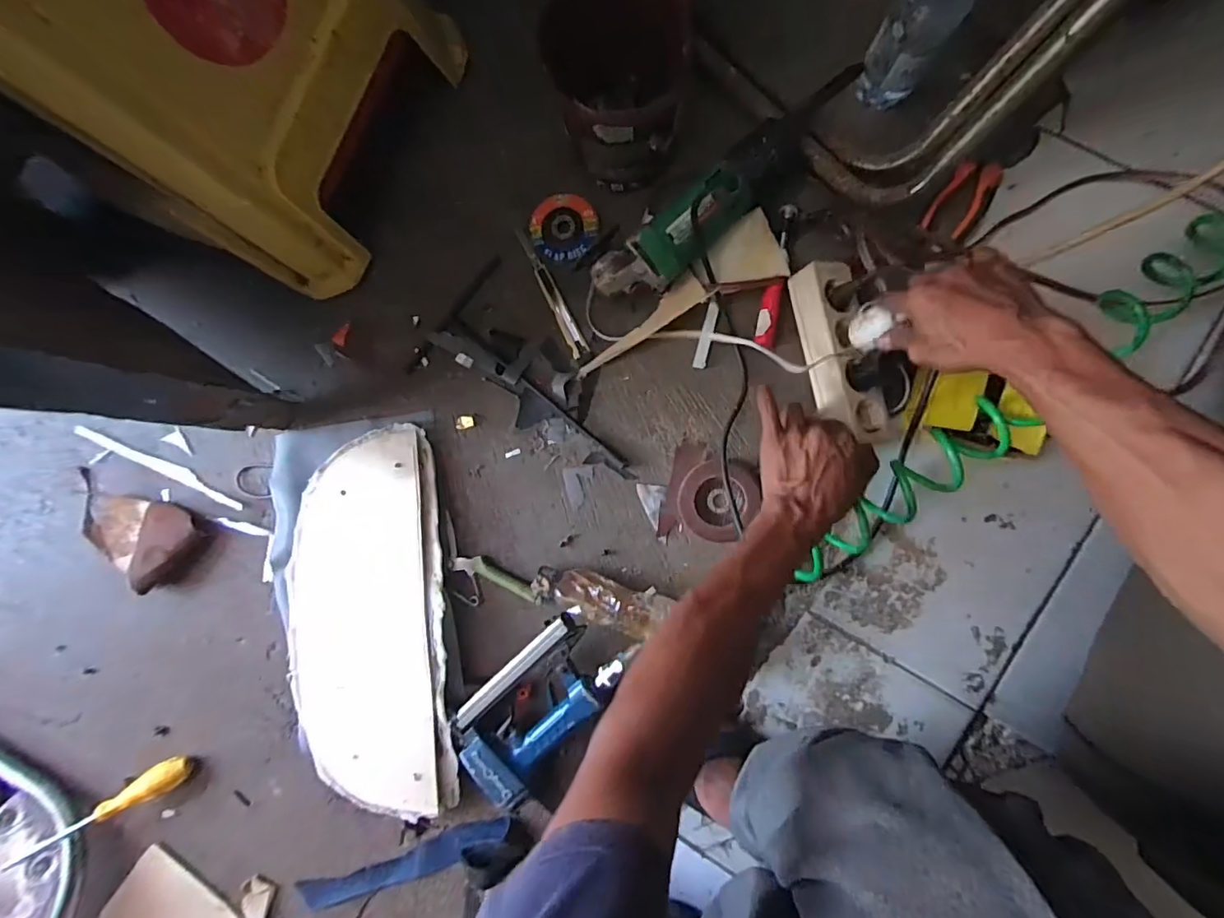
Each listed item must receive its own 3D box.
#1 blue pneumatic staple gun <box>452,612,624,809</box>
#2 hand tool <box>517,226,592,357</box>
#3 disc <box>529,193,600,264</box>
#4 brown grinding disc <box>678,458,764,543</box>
[{"bbox_3d":[-0.085,0.279,0.591,0.202,0.044,0.112,-45,85,2],"label":"blue pneumatic staple gun"},{"bbox_3d":[-0.075,-0.203,0.629,0.022,0.006,0.175,-28,86,3],"label":"hand tool"},{"bbox_3d":[-0.059,-0.279,0.620,0.077,0.012,0.075,0,88,5],"label":"disc"},{"bbox_3d":[0.123,0.047,0.596,0.086,0.010,0.094,0,88,5],"label":"brown grinding disc"}]

